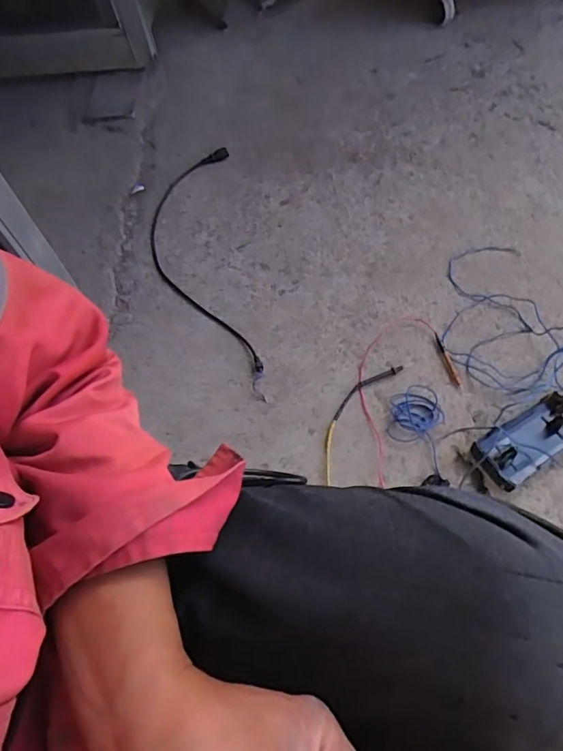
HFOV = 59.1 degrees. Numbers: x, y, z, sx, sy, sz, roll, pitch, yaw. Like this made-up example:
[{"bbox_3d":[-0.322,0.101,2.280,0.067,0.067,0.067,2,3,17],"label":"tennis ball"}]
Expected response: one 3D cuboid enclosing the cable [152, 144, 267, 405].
[{"bbox_3d":[-0.162,-0.215,0.967,0.180,0.035,0.664,-10,61,-1],"label":"cable"}]

